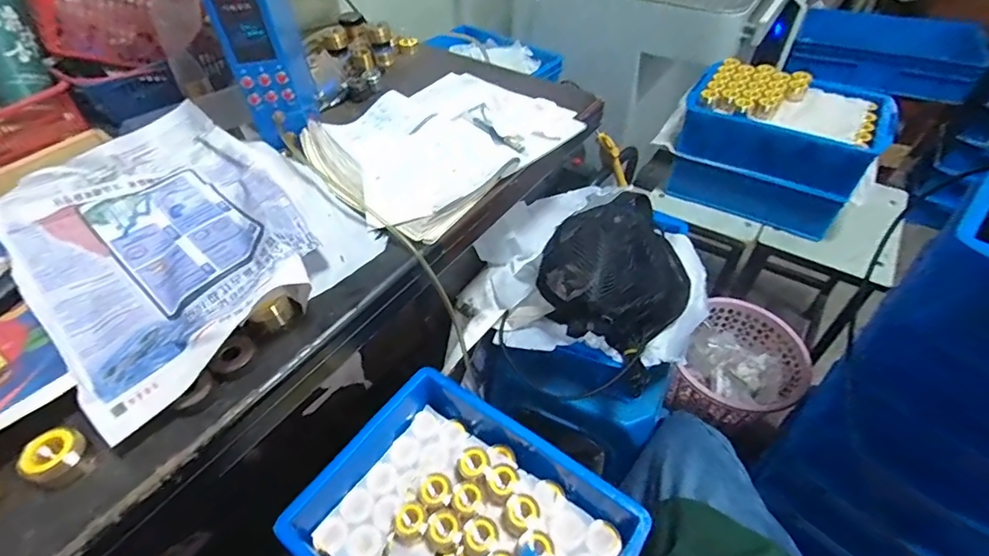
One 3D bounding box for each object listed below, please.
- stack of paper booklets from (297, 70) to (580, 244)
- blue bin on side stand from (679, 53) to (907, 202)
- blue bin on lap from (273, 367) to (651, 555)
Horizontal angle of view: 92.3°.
[{"bbox_3d":[-0.082,-0.205,0.665,0.272,0.035,0.339,32,56,27],"label":"stack of paper booklets"},{"bbox_3d":[0.581,-0.304,0.978,0.341,0.152,0.190,24,53,22],"label":"blue bin on side stand"},{"bbox_3d":[-0.037,0.296,0.559,0.348,0.088,0.259,27,54,24],"label":"blue bin on lap"}]

